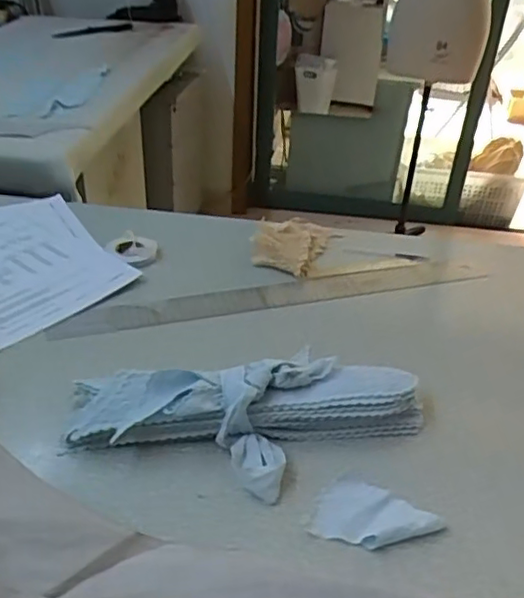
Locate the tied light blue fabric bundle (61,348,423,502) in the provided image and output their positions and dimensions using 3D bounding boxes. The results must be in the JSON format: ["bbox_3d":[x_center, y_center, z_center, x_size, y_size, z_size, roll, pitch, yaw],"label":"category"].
[{"bbox_3d":[-0.011,0.109,0.598,0.345,0.050,0.145,2,34,-3],"label":"tied light blue fabric bundle"}]

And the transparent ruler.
[{"bbox_3d":[0.022,-0.005,0.826,0.568,0.009,0.055,-8,42,-14],"label":"transparent ruler"}]

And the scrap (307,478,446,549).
[{"bbox_3d":[0.099,0.184,0.539,0.102,0.012,0.065,13,35,13],"label":"scrap"}]

